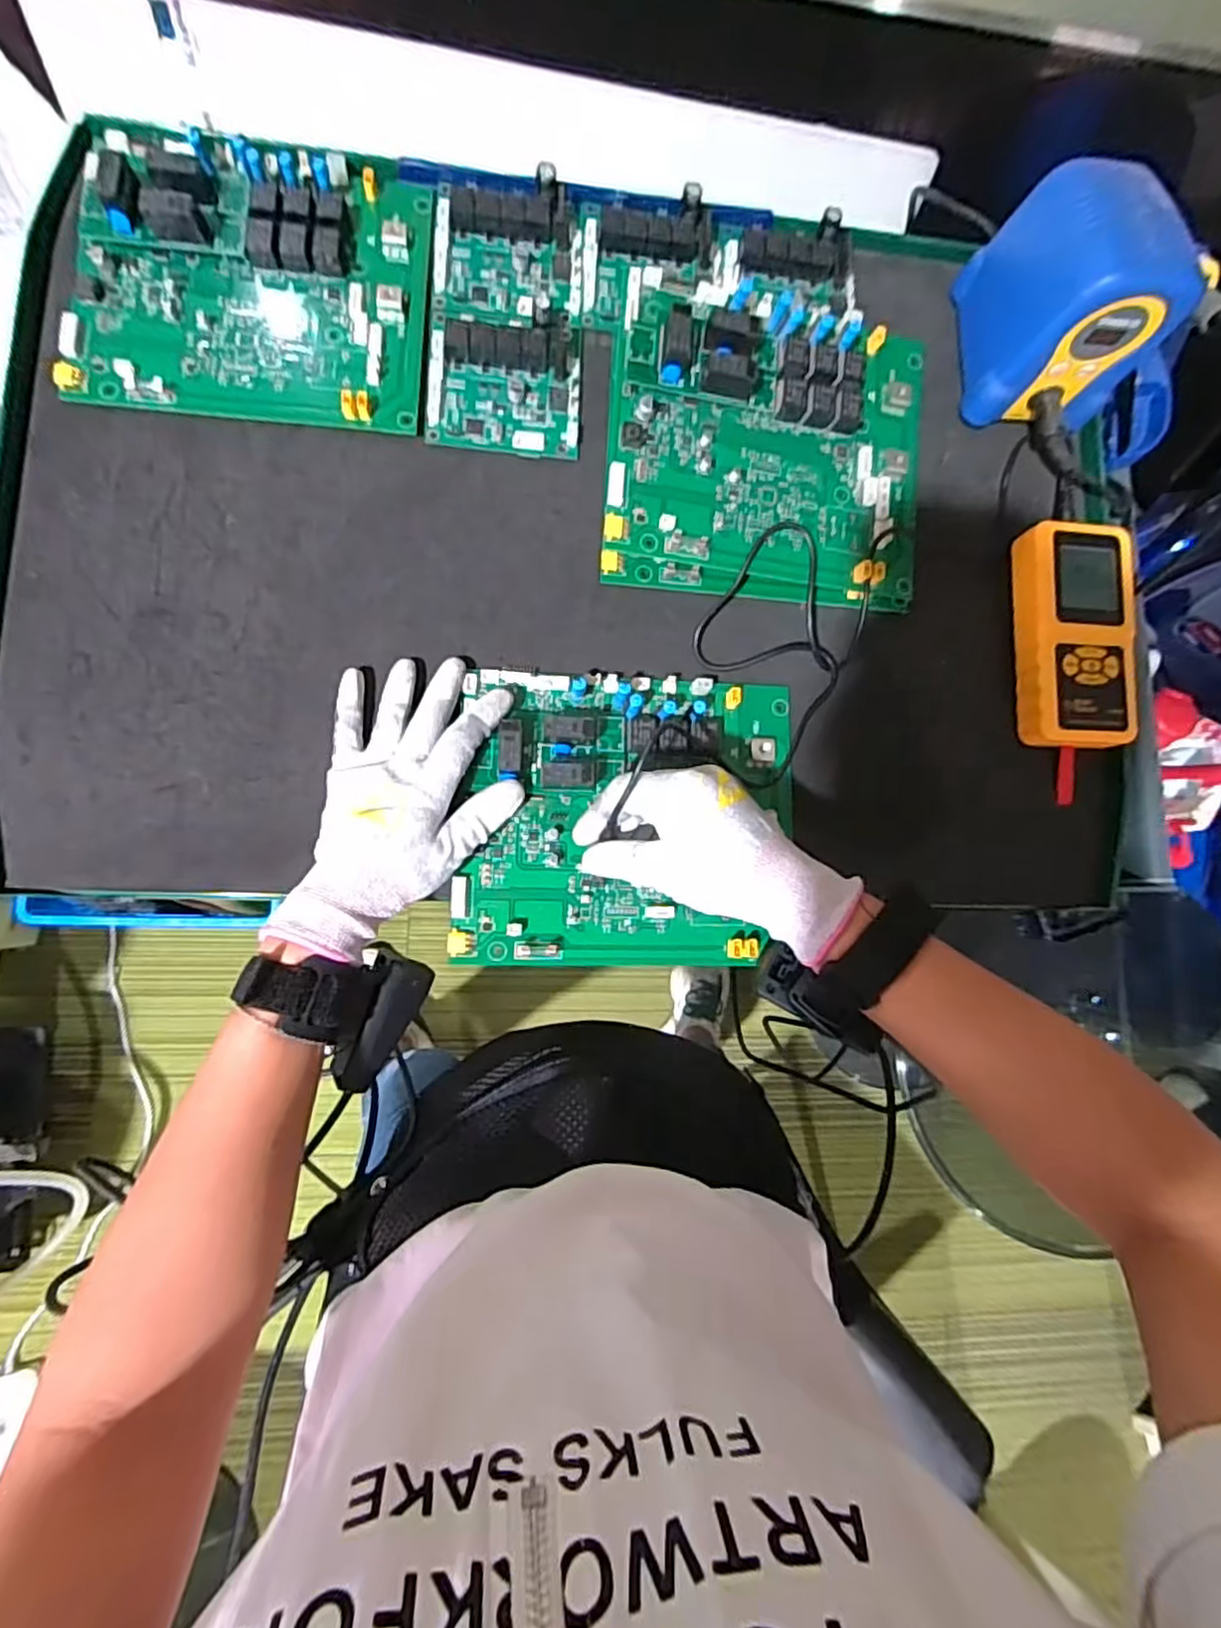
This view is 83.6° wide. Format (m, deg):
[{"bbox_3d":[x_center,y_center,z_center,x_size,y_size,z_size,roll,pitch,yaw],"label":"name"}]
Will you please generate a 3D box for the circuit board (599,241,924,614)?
[{"bbox_3d":[0.102,-0.230,0.423,0.205,0.053,0.180,6,83,-5],"label":"circuit board"}]

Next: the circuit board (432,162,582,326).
[{"bbox_3d":[-0.065,-0.356,0.433,0.092,0.023,0.092,1,83,-5],"label":"circuit board"}]

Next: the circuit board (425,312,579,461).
[{"bbox_3d":[-0.066,-0.272,0.427,0.094,0.013,0.084,3,83,-5],"label":"circuit board"}]

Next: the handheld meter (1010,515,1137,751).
[{"bbox_3d":[0.304,-0.115,0.444,0.070,0.026,0.143,-1,83,-6],"label":"handheld meter"}]

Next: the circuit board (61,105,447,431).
[{"bbox_3d":[-0.216,-0.326,0.412,0.200,0.028,0.173,1,83,-5],"label":"circuit board"}]

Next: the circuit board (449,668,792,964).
[{"bbox_3d":[0.012,0.000,0.398,0.196,0.033,0.172,2,83,-5],"label":"circuit board"}]

